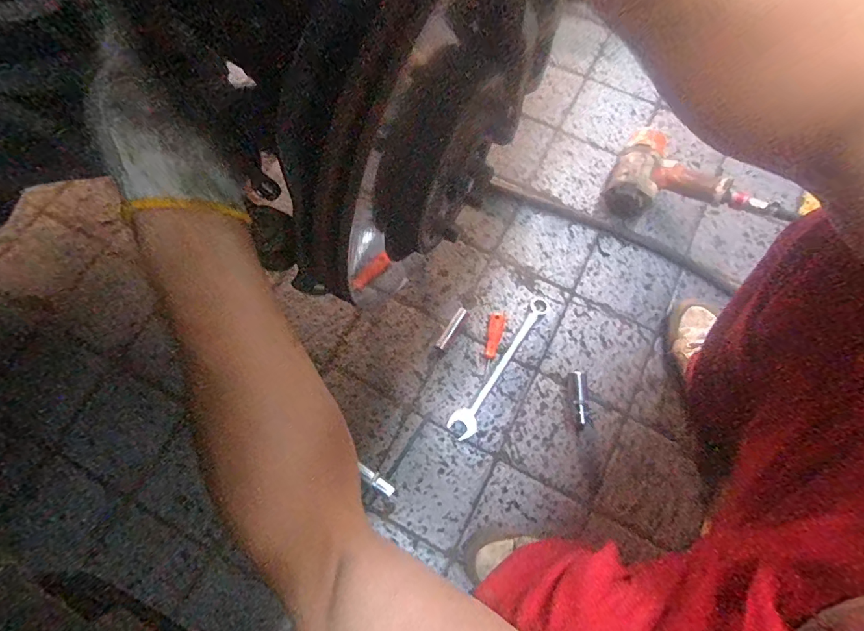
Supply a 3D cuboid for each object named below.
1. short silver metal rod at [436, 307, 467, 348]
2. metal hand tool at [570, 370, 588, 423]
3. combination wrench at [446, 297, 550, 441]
[{"bbox_3d":[0.032,0.022,0.718,0.015,0.015,0.079,31,74,10],"label":"short silver metal rod"},{"bbox_3d":[0.234,0.126,0.675,0.030,0.029,0.081,-2,72,0],"label":"metal hand tool"},{"bbox_3d":[0.117,0.080,0.702,0.041,0.006,0.269,35,75,11],"label":"combination wrench"}]

